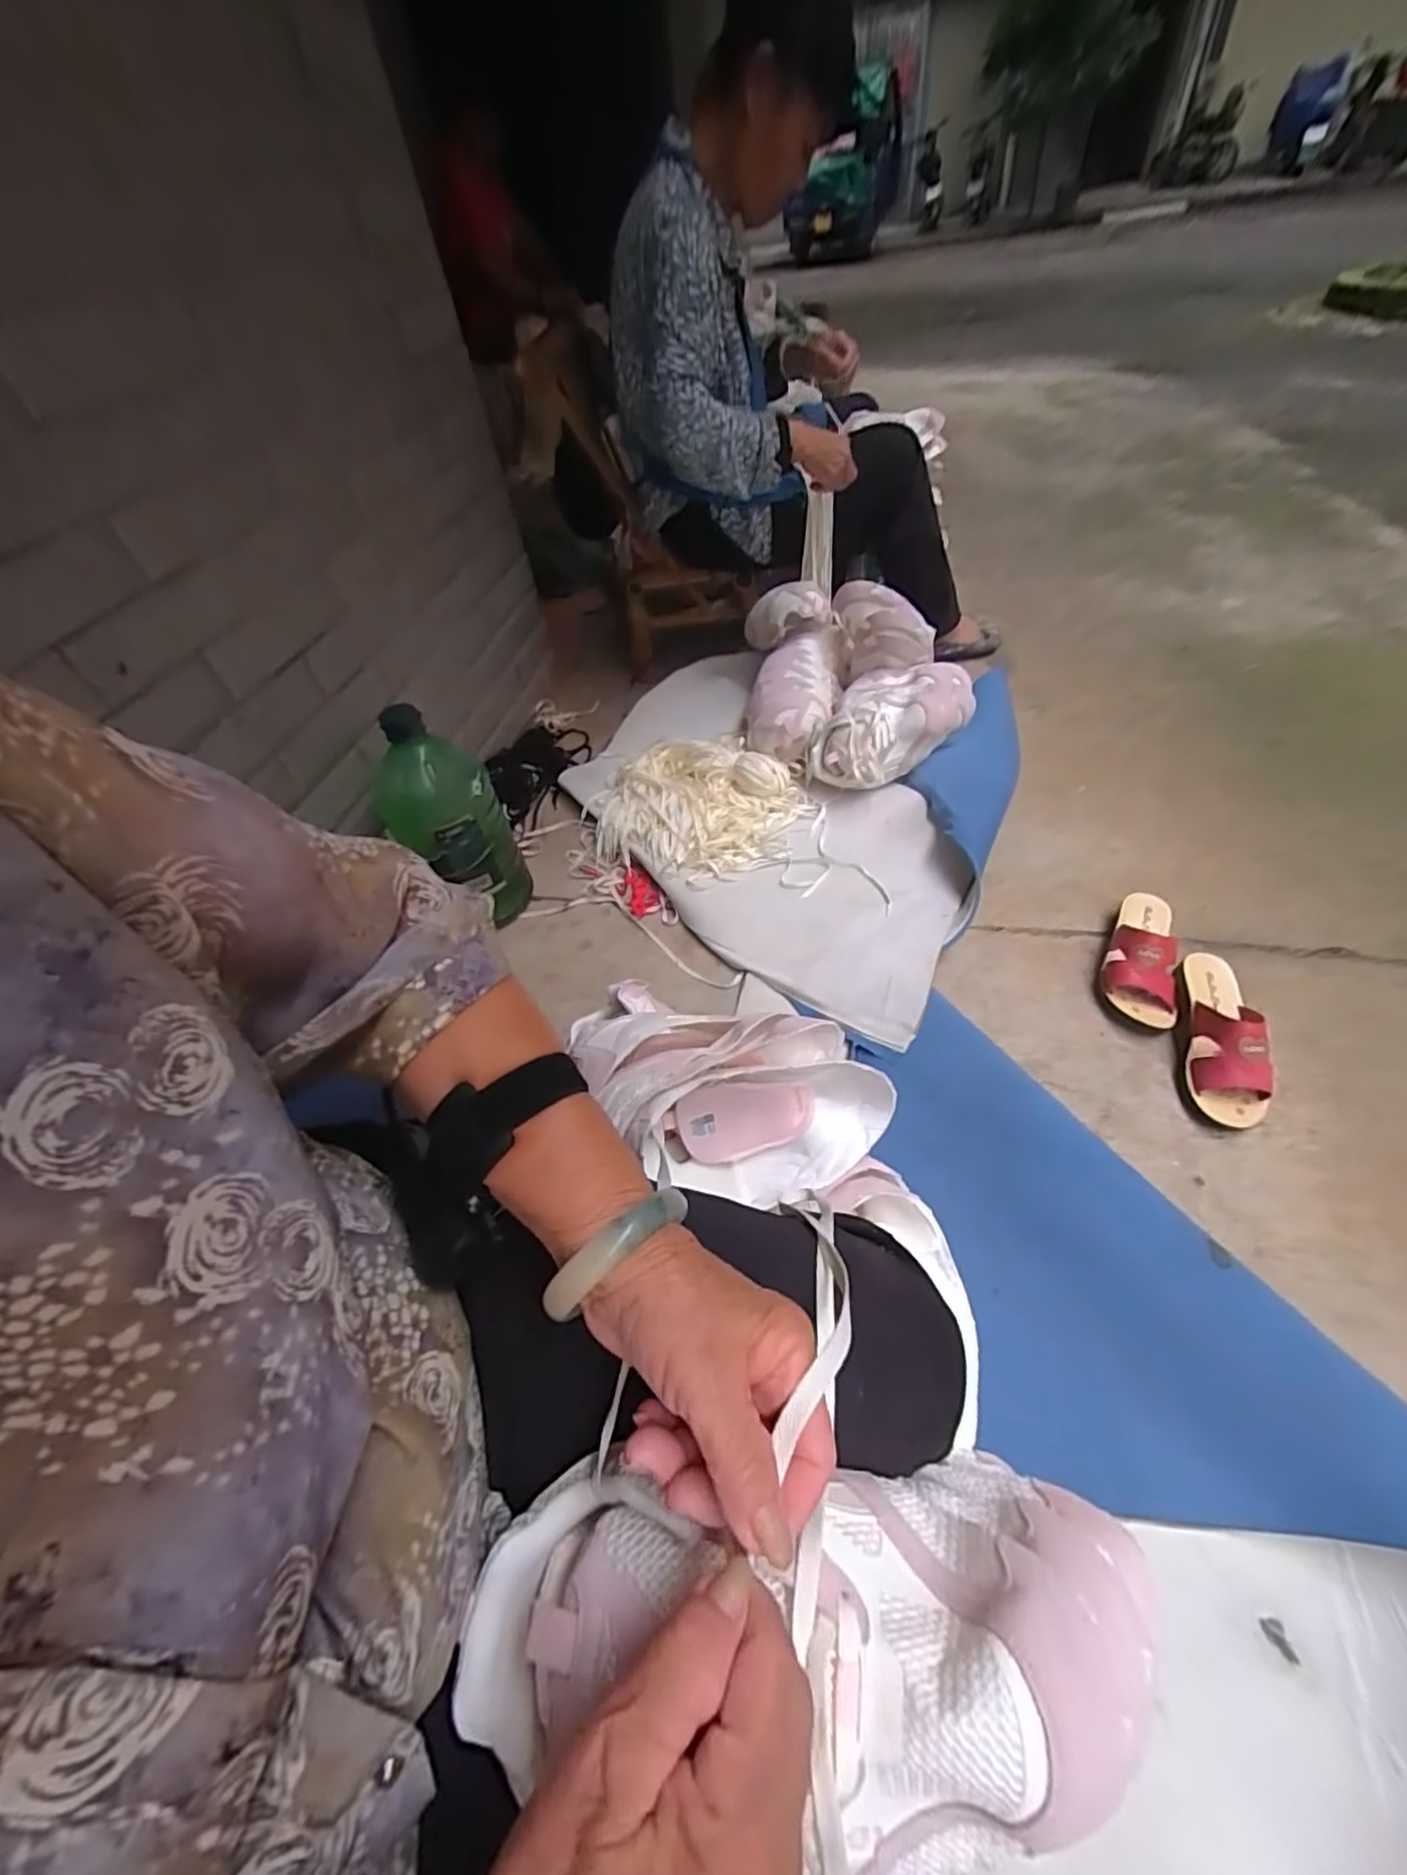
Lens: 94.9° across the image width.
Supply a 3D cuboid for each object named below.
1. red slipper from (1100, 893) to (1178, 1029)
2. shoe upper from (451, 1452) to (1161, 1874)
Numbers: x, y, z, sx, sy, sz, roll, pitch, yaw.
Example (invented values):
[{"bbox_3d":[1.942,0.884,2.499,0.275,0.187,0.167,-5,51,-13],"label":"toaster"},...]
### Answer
[{"bbox_3d":[0.611,0.021,0.889,0.091,0.073,0.213,24,57,22],"label":"red slipper"},{"bbox_3d":[0.039,0.266,0.240,0.264,0.063,0.107,-4,51,5],"label":"shoe upper"}]

